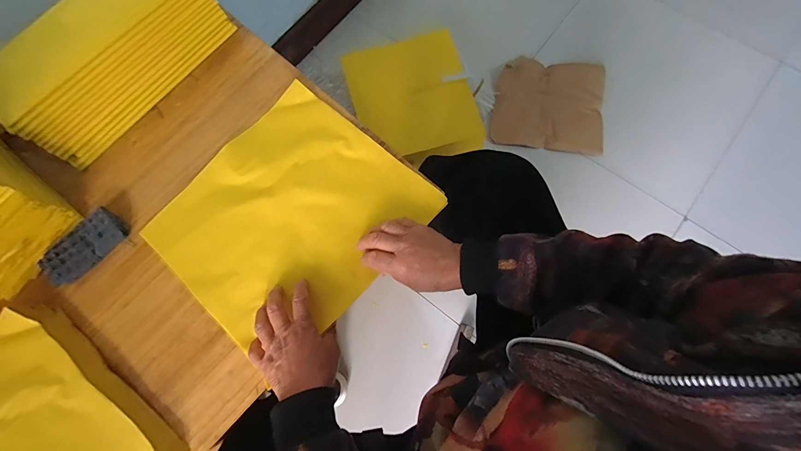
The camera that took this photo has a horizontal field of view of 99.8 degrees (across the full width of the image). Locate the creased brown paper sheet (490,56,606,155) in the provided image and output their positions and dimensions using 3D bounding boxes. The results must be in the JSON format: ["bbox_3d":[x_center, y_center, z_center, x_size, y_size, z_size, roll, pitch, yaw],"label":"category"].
[{"bbox_3d":[0.449,-0.367,1.022,0.313,0.031,0.276,7,89,9],"label":"creased brown paper sheet"}]

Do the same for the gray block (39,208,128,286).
[{"bbox_3d":[-0.434,0.030,0.463,0.049,0.025,0.113,40,78,13],"label":"gray block"}]

